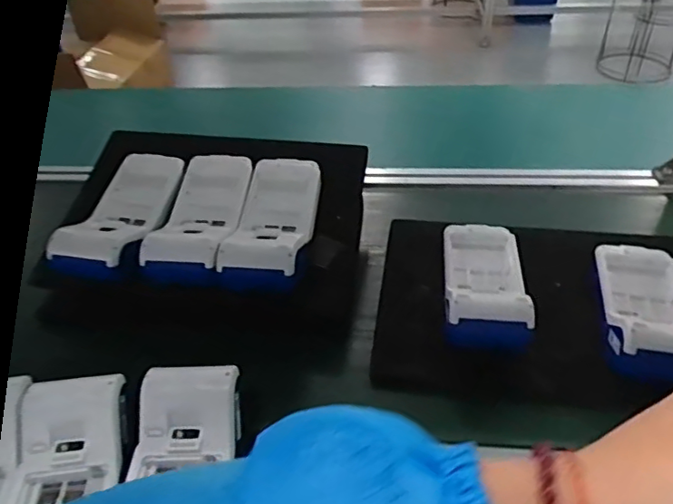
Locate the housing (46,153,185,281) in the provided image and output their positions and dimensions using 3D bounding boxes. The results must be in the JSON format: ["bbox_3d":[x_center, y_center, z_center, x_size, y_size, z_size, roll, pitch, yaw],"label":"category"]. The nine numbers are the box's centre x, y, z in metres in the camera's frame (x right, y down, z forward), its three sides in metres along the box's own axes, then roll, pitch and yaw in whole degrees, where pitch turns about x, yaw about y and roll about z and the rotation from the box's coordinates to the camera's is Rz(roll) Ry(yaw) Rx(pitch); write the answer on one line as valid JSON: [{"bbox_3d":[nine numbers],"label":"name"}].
[{"bbox_3d":[-0.238,-0.042,0.640,0.091,0.041,0.190,4,41,9],"label":"housing"}]

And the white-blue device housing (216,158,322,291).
[{"bbox_3d":[-0.068,-0.036,0.617,0.084,0.035,0.189,2,41,6],"label":"white-blue device housing"}]

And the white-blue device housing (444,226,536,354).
[{"bbox_3d":[0.154,0.029,0.598,0.087,0.055,0.200,4,41,8],"label":"white-blue device housing"}]

